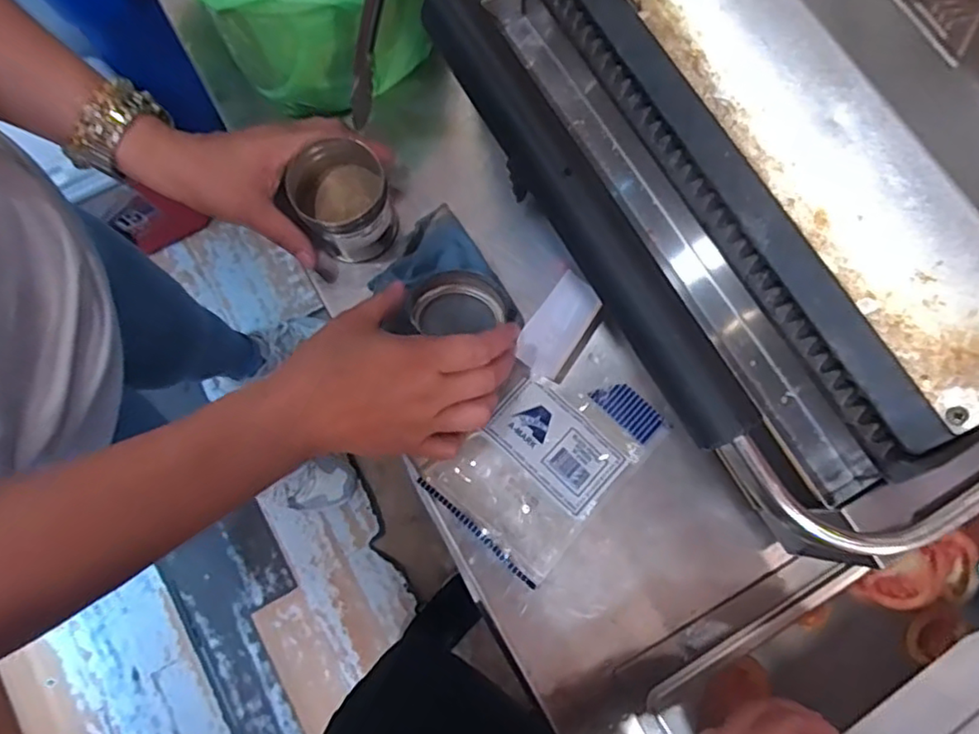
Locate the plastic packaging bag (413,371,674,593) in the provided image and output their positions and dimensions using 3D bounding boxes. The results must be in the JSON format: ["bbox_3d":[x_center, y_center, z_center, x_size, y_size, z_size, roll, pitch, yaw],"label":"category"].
[{"bbox_3d":[0.040,0.062,0.439,0.100,0.014,0.146,41,84,3],"label":"plastic packaging bag"}]

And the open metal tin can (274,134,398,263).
[{"bbox_3d":[-0.104,-0.116,0.453,0.064,0.071,0.060,0,77,1],"label":"open metal tin can"}]

